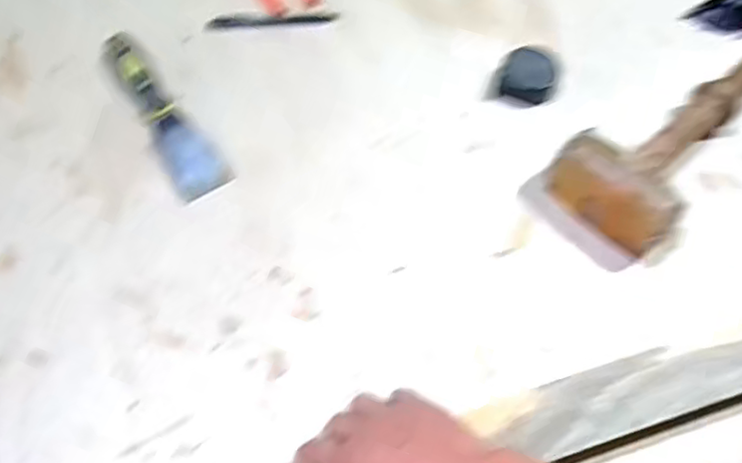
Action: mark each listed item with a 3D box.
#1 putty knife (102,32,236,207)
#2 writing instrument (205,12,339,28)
[{"bbox_3d":[-0.207,-0.115,0.619,0.051,0.019,0.199,-34,68,-16],"label":"putty knife"},{"bbox_3d":[-0.105,-0.228,0.694,0.136,0.009,0.014,-7,64,-4],"label":"writing instrument"}]

